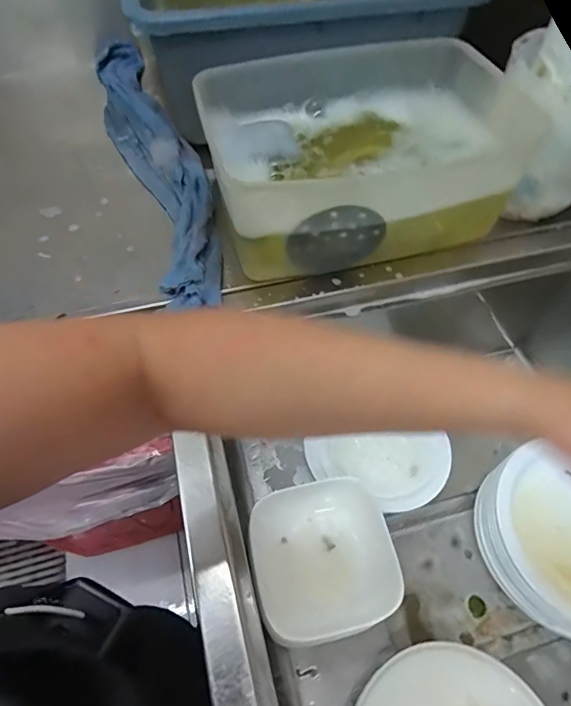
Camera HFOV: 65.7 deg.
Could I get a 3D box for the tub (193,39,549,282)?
[{"bbox_3d":[0.094,-0.255,0.568,0.373,0.146,0.254,-15,58,-10],"label":"tub"}]

